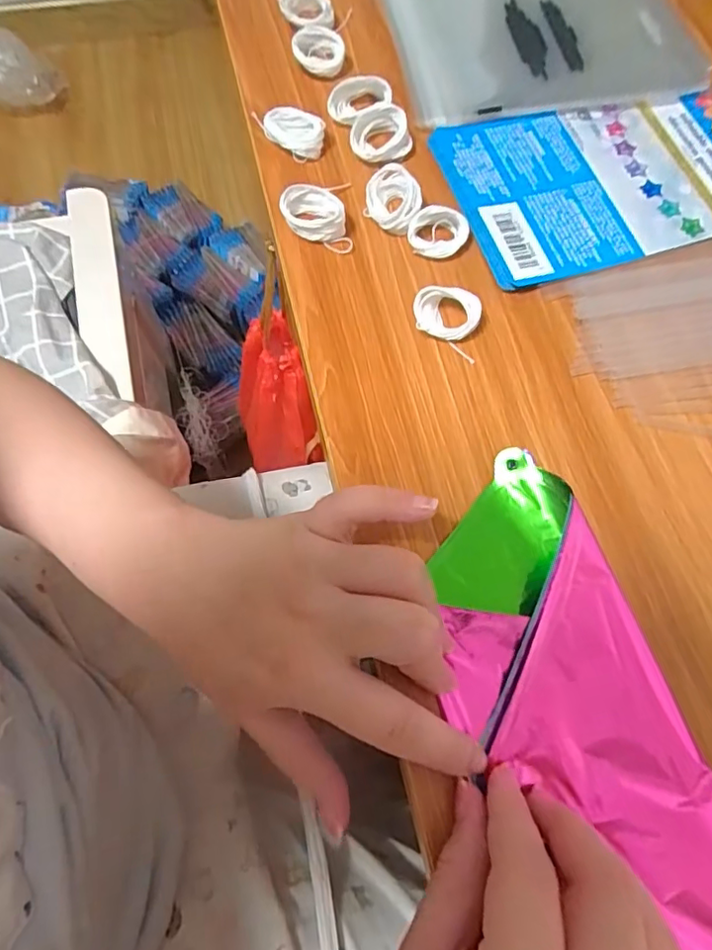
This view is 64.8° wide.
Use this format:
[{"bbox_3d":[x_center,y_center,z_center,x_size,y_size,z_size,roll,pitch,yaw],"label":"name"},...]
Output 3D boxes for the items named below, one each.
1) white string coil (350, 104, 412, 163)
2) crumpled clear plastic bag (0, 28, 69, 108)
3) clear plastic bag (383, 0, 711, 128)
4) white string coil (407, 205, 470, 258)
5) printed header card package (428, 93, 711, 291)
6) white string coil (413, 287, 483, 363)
[{"bbox_3d":[0.015,-0.199,0.327,0.034,0.017,0.035,1,70,-2],"label":"white string coil"},{"bbox_3d":[-0.801,-0.928,1.283,0.224,0.156,0.077,19,70,5],"label":"crumpled clear plastic bag"},{"bbox_3d":[0.120,-0.290,0.367,0.180,0.008,0.140,-11,70,-6],"label":"clear plastic bag"},{"bbox_3d":[0.046,-0.132,0.302,0.034,0.012,0.023,-17,71,-8],"label":"white string coil"},{"bbox_3d":[0.150,-0.173,0.327,0.188,0.006,0.115,-13,71,-7],"label":"printed header card package"},{"bbox_3d":[0.046,-0.080,0.285,0.035,0.015,0.031,15,70,4],"label":"white string coil"}]

